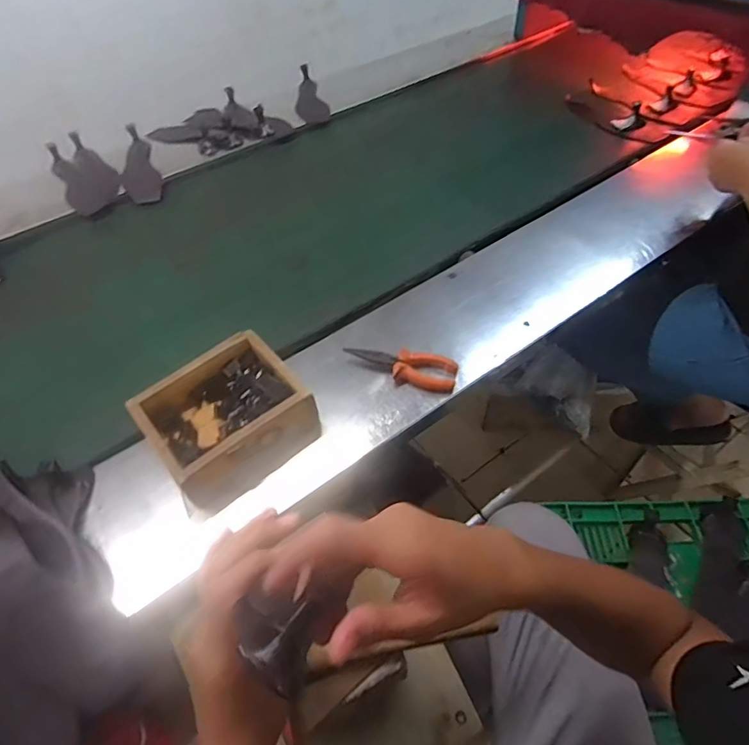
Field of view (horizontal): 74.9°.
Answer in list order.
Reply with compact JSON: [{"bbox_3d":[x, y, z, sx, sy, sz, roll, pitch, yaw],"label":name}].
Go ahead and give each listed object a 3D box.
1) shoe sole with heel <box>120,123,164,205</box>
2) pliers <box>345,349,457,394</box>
[{"bbox_3d":[-0.498,-0.439,1.021,0.077,0.051,0.234,-22,54,-13],"label":"shoe sole with heel"},{"bbox_3d":[0.038,-0.010,0.667,0.150,0.018,0.055,16,55,10],"label":"pliers"}]

